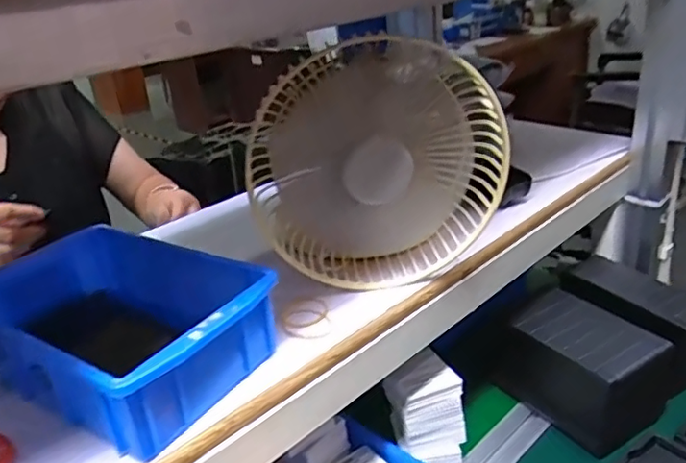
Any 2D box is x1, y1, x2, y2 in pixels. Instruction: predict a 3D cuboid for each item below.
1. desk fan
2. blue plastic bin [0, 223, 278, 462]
[{"bbox_3d":[0.026,-0.050,0.481,0.199,0.180,0.070,-7,25,-1],"label":"desk fan"},{"bbox_3d":[-0.153,0.065,0.413,0.198,0.064,0.131,12,30,34],"label":"blue plastic bin"}]

